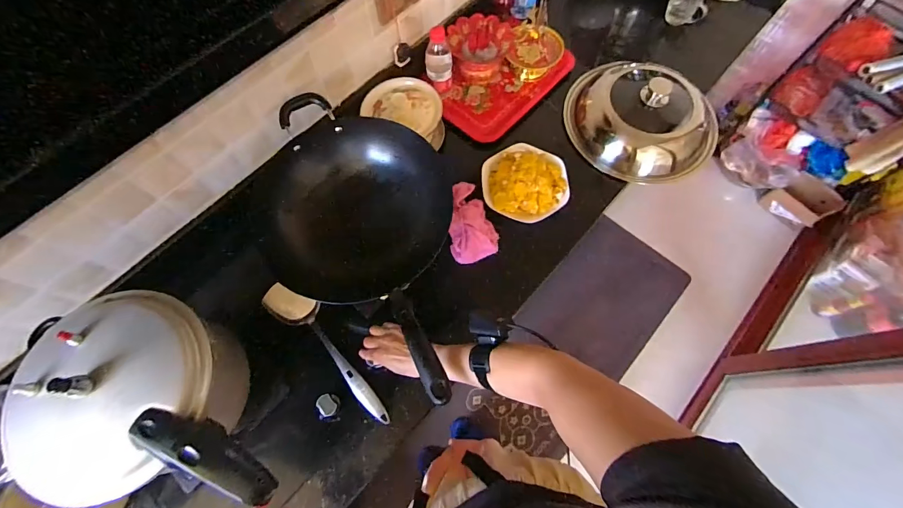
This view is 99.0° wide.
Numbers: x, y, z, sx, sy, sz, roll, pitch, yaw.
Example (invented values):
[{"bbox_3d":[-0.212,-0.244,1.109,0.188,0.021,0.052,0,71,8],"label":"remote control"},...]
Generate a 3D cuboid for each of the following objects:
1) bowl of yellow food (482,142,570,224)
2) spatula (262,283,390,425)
[{"bbox_3d":[0.165,-0.156,0.863,0.183,0.083,0.174,0,69,1],"label":"bowl of yellow food"},{"bbox_3d":[-0.228,0.181,0.741,0.331,0.054,0.069,40,75,14],"label":"spatula"}]

